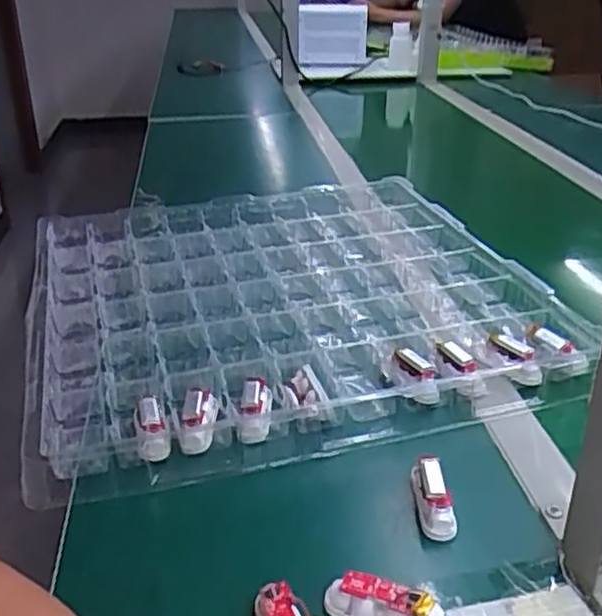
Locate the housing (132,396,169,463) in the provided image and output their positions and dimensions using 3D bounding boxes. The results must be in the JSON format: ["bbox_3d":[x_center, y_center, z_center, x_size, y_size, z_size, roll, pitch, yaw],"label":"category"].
[{"bbox_3d":[-0.108,0.084,0.510,0.022,0.018,0.047,-8,60,-13],"label":"housing"}]

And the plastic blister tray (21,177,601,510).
[{"bbox_3d":[-0.023,-0.023,0.721,0.475,0.036,0.500,-9,29,-15],"label":"plastic blister tray"}]

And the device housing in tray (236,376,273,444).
[{"bbox_3d":[-0.035,0.074,0.536,0.024,0.027,0.057,-2,28,-1],"label":"device housing in tray"}]

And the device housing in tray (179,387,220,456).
[{"bbox_3d":[-0.075,0.081,0.529,0.024,0.029,0.050,-1,28,0],"label":"device housing in tray"}]

